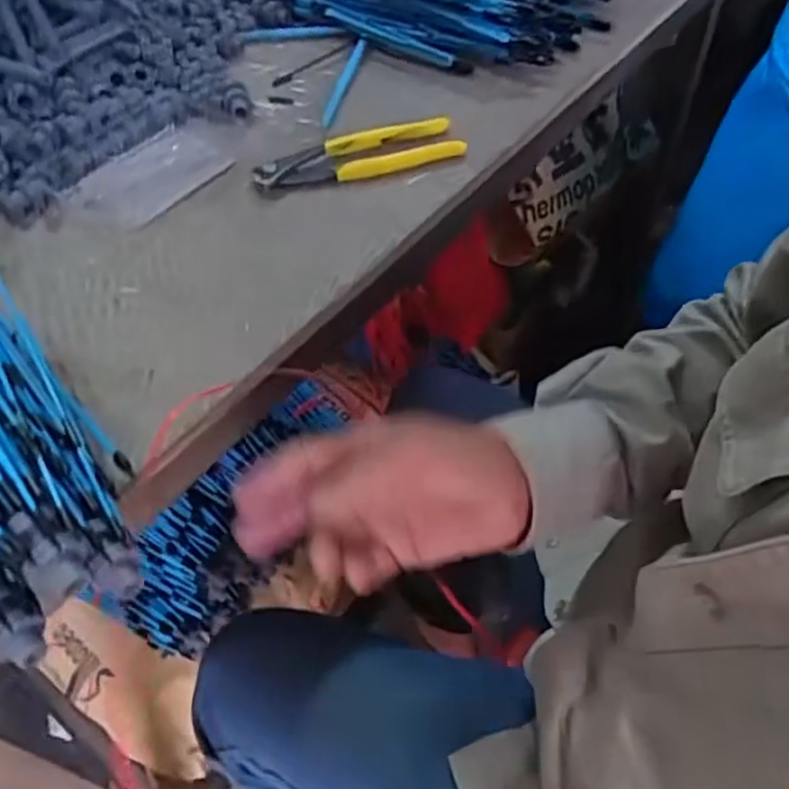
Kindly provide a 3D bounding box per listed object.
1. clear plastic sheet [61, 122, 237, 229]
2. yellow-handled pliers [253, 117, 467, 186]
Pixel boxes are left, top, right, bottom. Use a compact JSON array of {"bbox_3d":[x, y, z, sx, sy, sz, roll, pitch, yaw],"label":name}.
[{"bbox_3d":[-0.187,-0.175,0.554,0.081,0.011,0.138,28,58,21],"label":"clear plastic sheet"},{"bbox_3d":[-0.029,-0.191,0.559,0.164,0.014,0.044,-14,53,-9],"label":"yellow-handled pliers"}]

